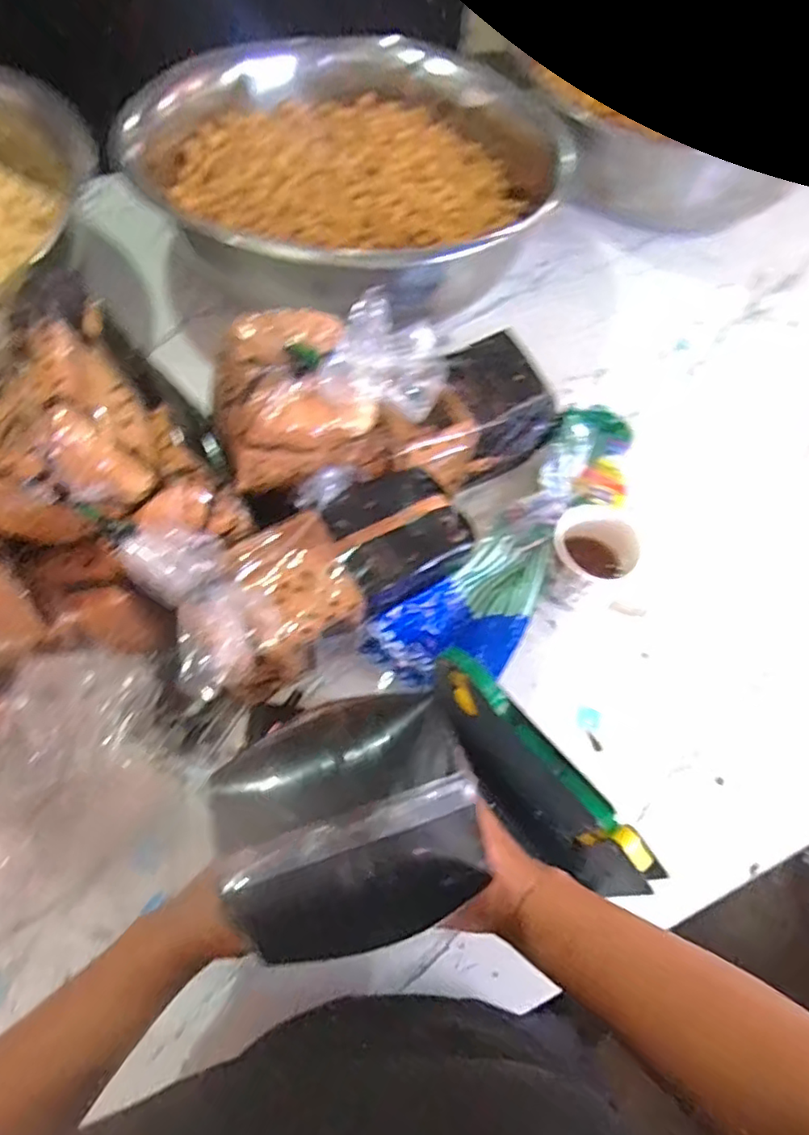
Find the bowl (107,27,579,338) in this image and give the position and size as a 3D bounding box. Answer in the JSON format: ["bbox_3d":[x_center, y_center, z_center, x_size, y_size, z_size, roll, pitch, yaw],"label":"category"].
[{"bbox_3d":[-0.054,-0.546,0.880,0.525,0.145,0.441,23,63,10],"label":"bowl"}]

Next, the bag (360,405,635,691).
[{"bbox_3d":[0.129,-0.023,0.658,0.117,0.056,0.383,37,66,17],"label":"bag"}]

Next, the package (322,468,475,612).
[{"bbox_3d":[-0.009,-0.031,0.594,0.123,0.048,0.105,-28,66,-16],"label":"package"}]

